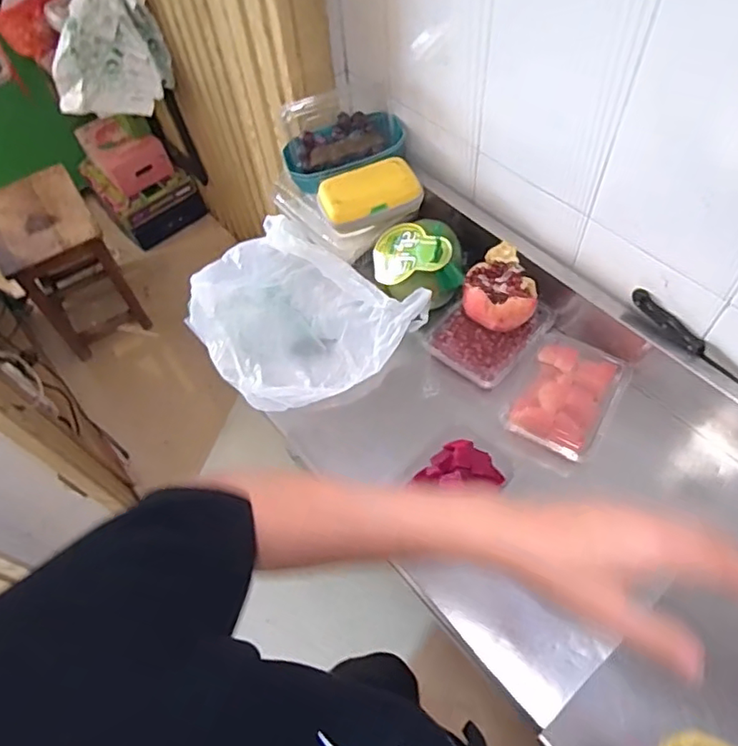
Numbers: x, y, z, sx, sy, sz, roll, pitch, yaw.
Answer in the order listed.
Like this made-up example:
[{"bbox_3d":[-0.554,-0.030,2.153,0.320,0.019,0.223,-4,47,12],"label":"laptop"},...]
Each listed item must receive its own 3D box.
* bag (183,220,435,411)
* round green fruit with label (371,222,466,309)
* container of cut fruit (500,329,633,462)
[{"bbox_3d":[-0.121,-0.089,0.899,0.319,0.101,0.265,37,68,24],"label":"bag"},{"bbox_3d":[0.075,-0.161,0.866,0.132,0.130,0.108,-2,58,3],"label":"round green fruit with label"},{"bbox_3d":[0.274,0.029,0.802,0.131,0.032,0.169,28,64,20],"label":"container of cut fruit"}]

